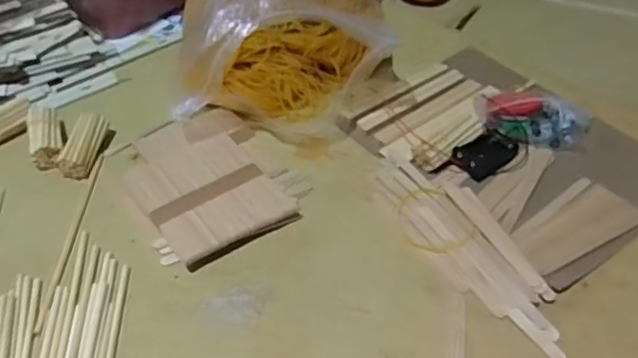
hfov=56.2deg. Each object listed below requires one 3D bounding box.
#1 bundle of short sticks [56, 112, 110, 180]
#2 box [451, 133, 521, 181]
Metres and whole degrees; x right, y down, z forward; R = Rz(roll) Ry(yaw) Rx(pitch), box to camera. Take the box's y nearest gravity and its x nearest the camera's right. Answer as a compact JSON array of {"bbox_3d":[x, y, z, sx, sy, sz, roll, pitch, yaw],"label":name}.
[{"bbox_3d":[-0.224,-0.033,0.571,0.028,0.019,0.076,2,43,4],"label":"bundle of short sticks"},{"bbox_3d":[0.153,-0.023,0.544,0.063,0.015,0.034,-28,49,-26],"label":"box"}]

